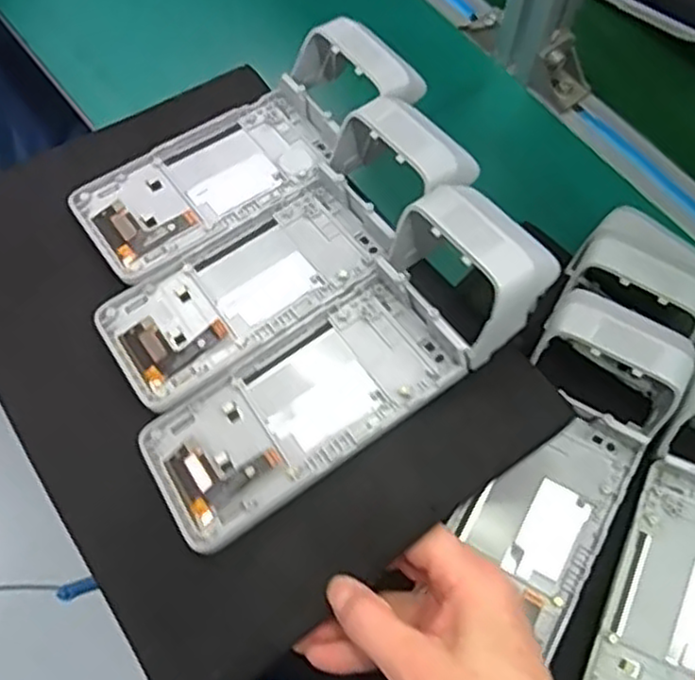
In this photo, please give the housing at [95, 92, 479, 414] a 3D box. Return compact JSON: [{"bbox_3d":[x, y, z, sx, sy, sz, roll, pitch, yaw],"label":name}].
[{"bbox_3d":[-0.037,-0.058,0.414,0.225,0.046,0.079,-35,74,-13],"label":"housing"}]

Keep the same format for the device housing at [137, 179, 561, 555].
[{"bbox_3d":[-0.002,0.013,0.379,0.224,0.049,0.082,-38,75,2],"label":"device housing"}]

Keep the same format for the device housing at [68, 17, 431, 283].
[{"bbox_3d":[-0.067,-0.123,0.462,0.217,0.047,0.082,-33,74,-12],"label":"device housing"}]

